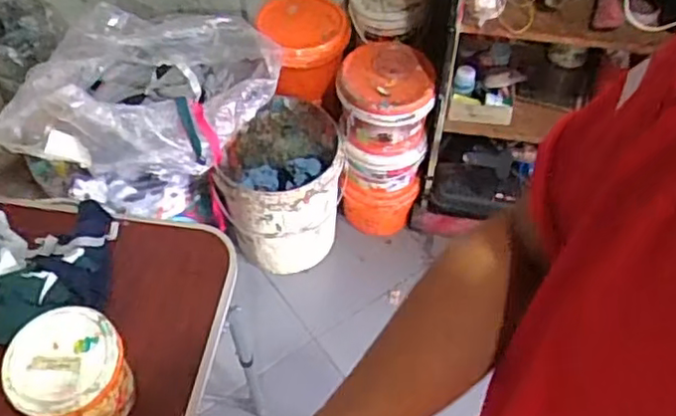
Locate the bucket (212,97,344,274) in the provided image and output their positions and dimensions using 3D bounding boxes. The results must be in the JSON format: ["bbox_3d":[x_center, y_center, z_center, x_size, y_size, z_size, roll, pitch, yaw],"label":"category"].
[{"bbox_3d":[-0.144,-0.042,1.694,0.306,0.340,0.287,-6,54,-4],"label":"bucket"}]

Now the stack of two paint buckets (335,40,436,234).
[{"bbox_3d":[0.108,-0.155,1.685,0.213,0.504,0.199,-1,53,-1],"label":"stack of two paint buckets"}]

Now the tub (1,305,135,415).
[{"bbox_3d":[-0.317,0.208,0.798,0.120,0.129,0.122,0,53,0],"label":"tub"}]

